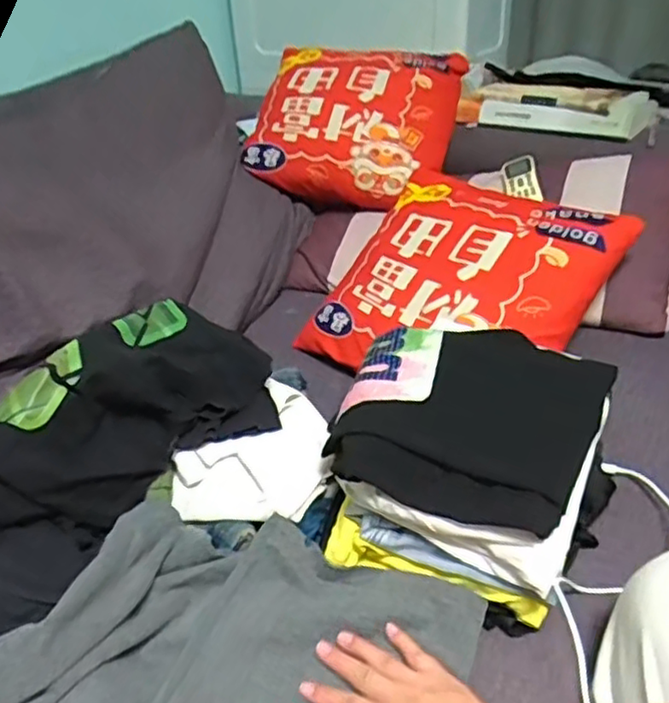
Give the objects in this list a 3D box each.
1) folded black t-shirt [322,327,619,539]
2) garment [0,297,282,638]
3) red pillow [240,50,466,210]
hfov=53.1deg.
[{"bbox_3d":[0.131,0.057,0.666,0.252,0.050,0.241,10,35,19],"label":"folded black t-shirt"},{"bbox_3d":[-0.238,0.099,0.684,0.166,0.160,0.471,24,41,35],"label":"garment"},{"bbox_3d":[0.033,-0.389,1.150,0.335,0.120,0.295,11,74,6],"label":"red pillow"}]

